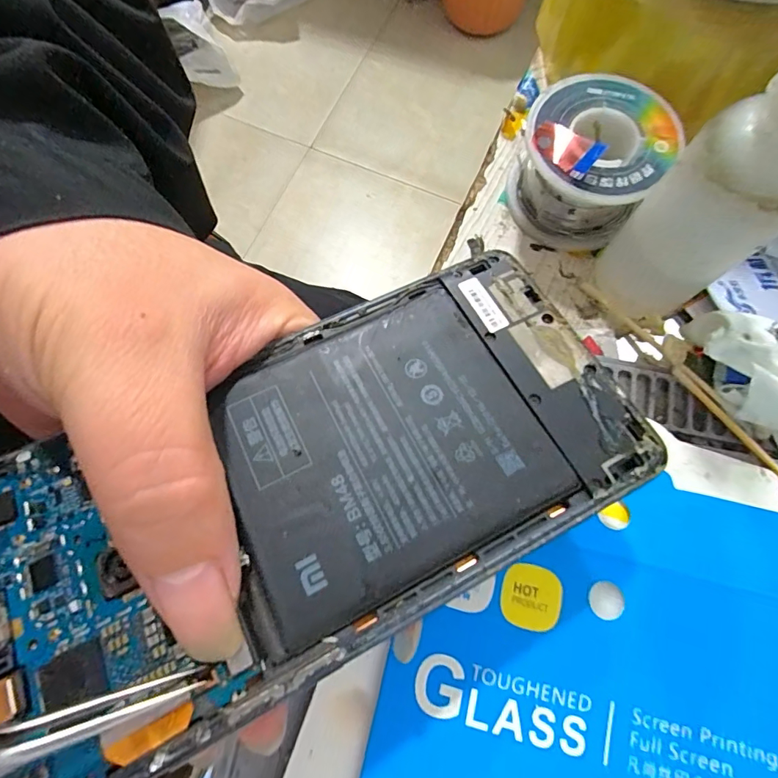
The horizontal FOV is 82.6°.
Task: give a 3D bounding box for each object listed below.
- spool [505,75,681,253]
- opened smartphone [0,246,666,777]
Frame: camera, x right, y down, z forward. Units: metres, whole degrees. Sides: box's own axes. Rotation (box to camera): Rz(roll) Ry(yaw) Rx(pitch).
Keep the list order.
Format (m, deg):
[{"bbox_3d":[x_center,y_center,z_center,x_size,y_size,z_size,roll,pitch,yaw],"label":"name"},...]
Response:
[{"bbox_3d":[0.075,-0.086,0.168,0.050,0.034,0.049,0,75,0],"label":"spool"},{"bbox_3d":[-0.017,0.021,0.105,0.153,0.011,0.072,-26,77,-12],"label":"opened smartphone"}]

